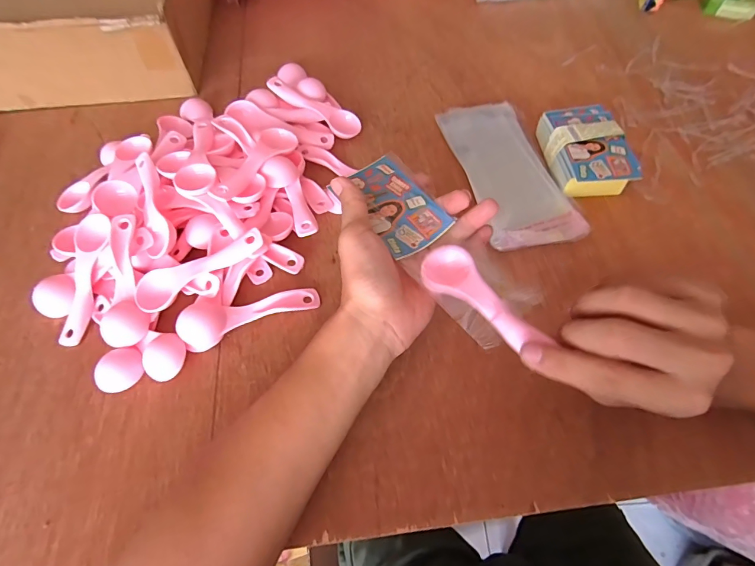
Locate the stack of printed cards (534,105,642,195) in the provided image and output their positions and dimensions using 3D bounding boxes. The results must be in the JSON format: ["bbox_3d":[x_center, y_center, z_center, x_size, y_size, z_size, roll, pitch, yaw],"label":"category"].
[{"bbox_3d":[0.211,-0.131,0.407,0.069,0.038,0.104,-12,60,-5],"label":"stack of printed cards"}]

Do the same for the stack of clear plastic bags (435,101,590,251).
[{"bbox_3d":[0.132,-0.117,0.414,0.087,0.016,0.197,-13,60,-5],"label":"stack of clear plastic bags"}]

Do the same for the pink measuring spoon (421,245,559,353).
[{"bbox_3d":[0.069,0.008,0.272,0.037,0.015,0.099,-33,58,-16],"label":"pink measuring spoon"}]

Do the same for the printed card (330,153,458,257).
[{"bbox_3d":[0.012,-0.065,0.326,0.059,0.007,0.094,-35,67,-15],"label":"printed card"}]

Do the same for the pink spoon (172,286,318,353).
[{"bbox_3d":[-0.108,0.021,0.340,0.112,0.025,0.034,-22,61,-11],"label":"pink spoon"}]

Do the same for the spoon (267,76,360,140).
[{"bbox_3d":[-0.072,-0.197,0.450,0.113,0.011,0.028,30,64,2],"label":"spoon"}]

